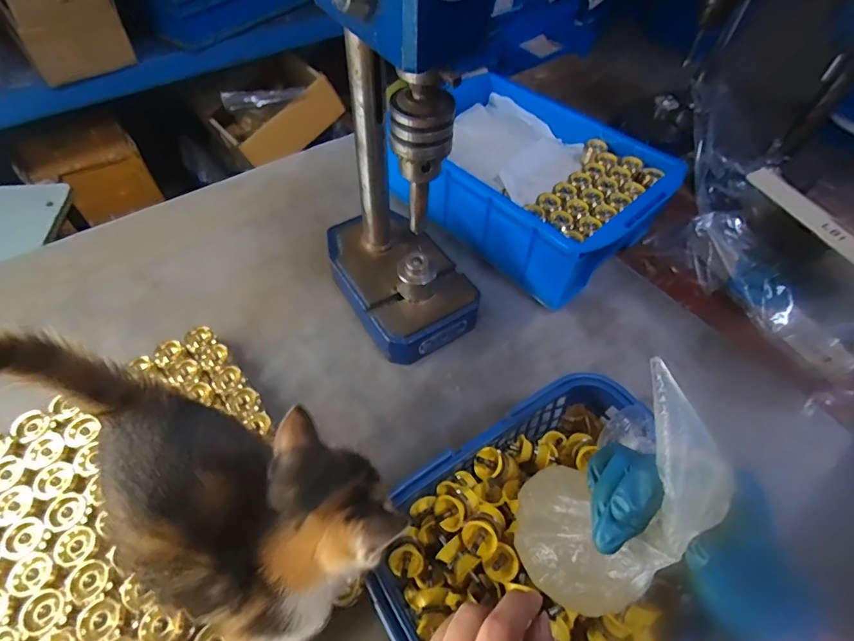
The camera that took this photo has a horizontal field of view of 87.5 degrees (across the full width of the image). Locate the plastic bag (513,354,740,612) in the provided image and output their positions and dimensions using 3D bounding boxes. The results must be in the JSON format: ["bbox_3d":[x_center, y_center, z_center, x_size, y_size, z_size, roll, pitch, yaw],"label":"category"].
[{"bbox_3d":[0.105,0.102,0.250,0.047,0.147,0.077,-7,49,-47],"label":"plastic bag"}]

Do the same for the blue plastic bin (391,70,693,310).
[{"bbox_3d":[0.131,-0.201,0.624,0.356,0.109,0.239,40,62,22],"label":"blue plastic bin"}]

